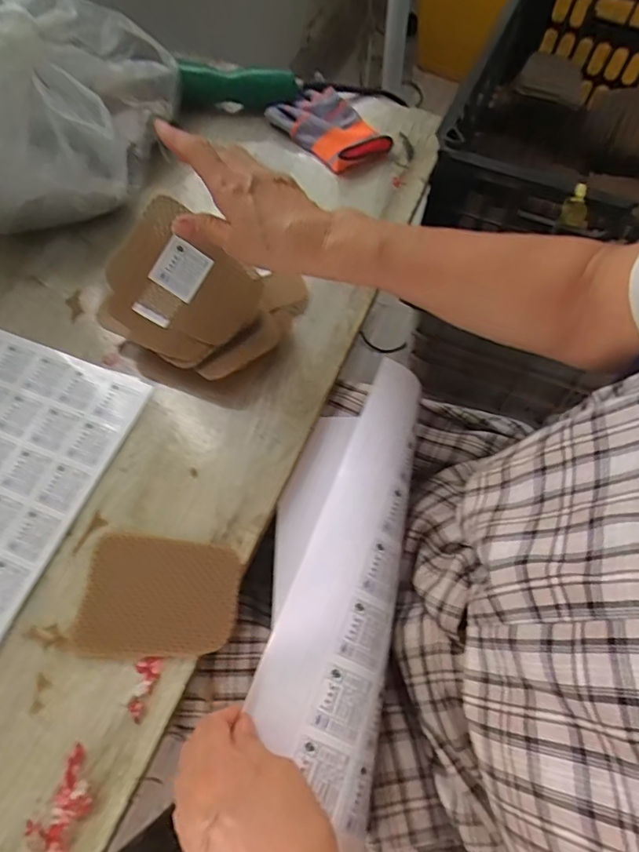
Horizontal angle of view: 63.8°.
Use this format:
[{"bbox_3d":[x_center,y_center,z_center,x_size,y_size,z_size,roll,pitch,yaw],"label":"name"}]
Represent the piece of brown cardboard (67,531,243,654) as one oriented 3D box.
[{"bbox_3d":[-0.126,0.131,0.407,0.122,0.004,0.089,0,64,3],"label":"piece of brown cardboard"}]

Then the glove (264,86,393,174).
[{"bbox_3d":[0.015,-0.356,0.607,0.078,0.028,0.153,-40,68,-15],"label":"glove"}]

